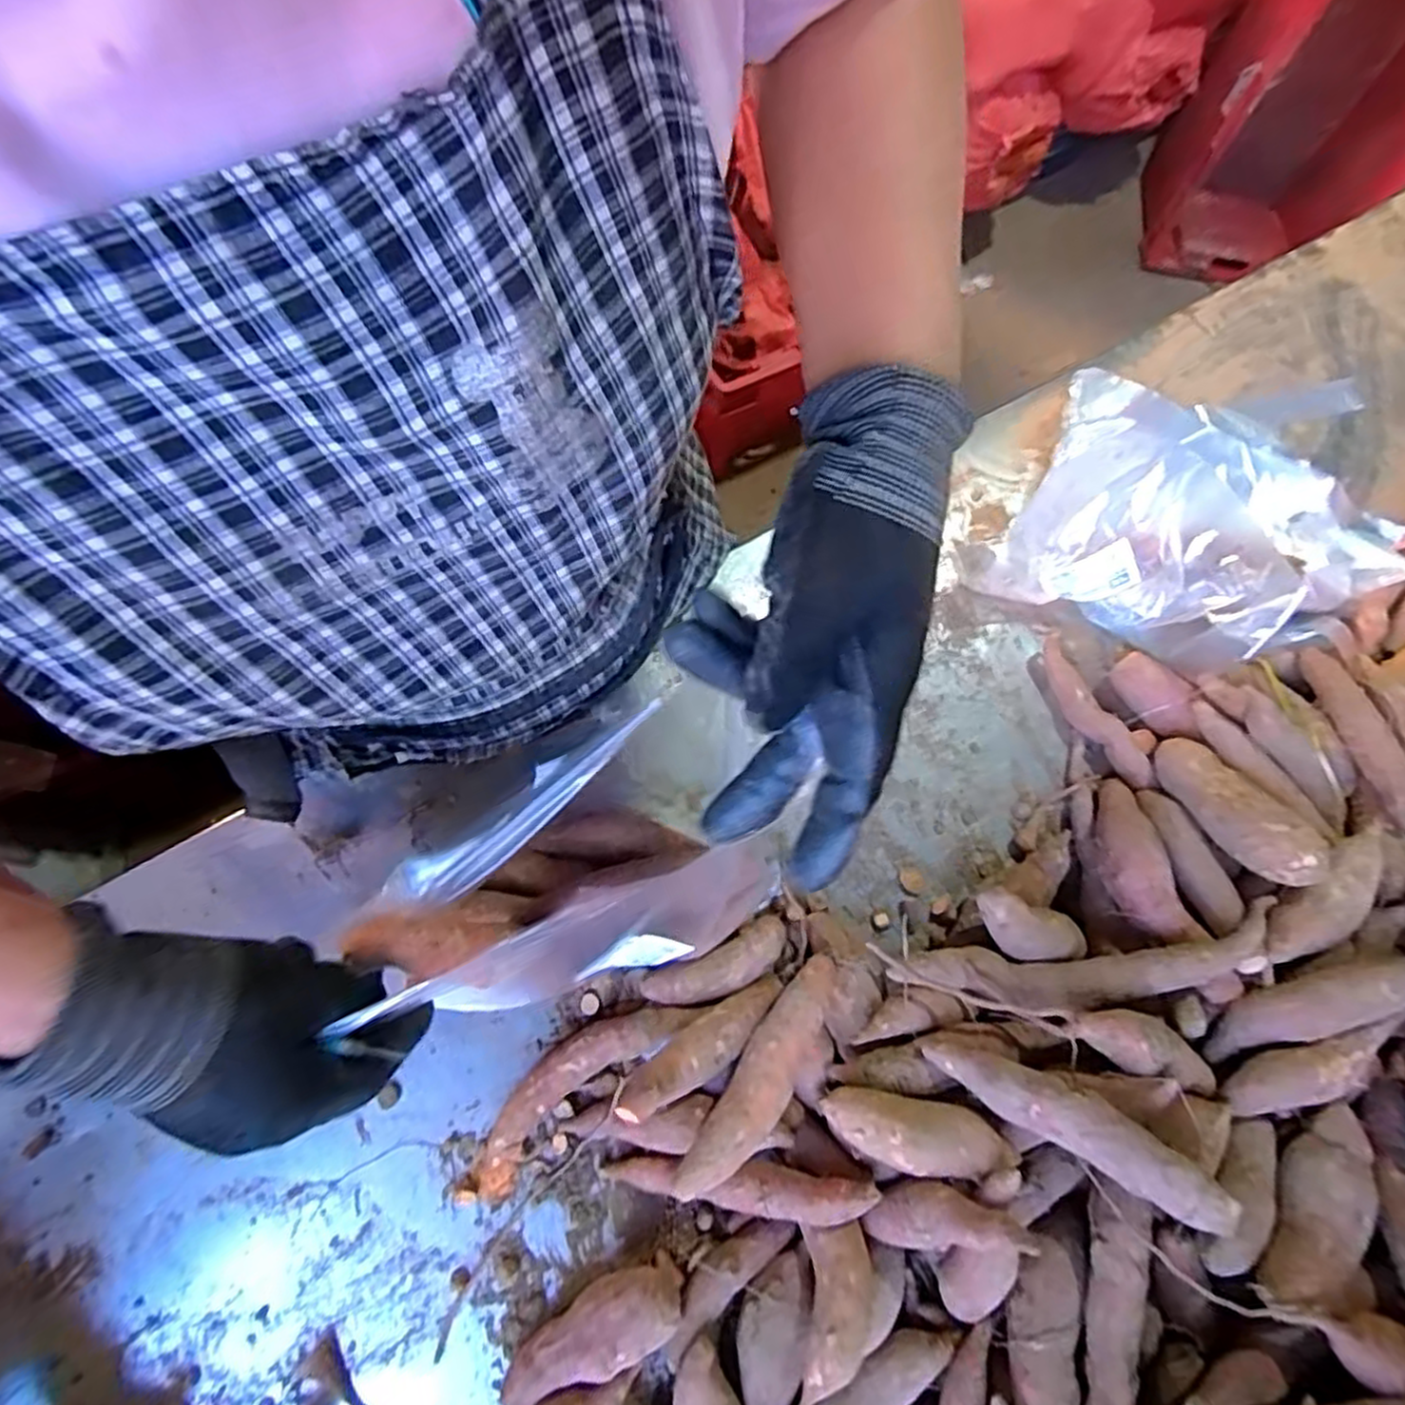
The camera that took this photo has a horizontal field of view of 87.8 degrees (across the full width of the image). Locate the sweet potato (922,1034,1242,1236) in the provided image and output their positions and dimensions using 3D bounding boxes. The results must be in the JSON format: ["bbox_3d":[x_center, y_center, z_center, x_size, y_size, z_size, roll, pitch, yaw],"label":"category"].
[{"bbox_3d":[0.186,0.211,0.367,0.146,0.028,0.028,23,68,25],"label":"sweet potato"}]

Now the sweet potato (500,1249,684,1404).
[{"bbox_3d":[-0.058,0.325,0.377,0.096,0.027,0.034,-19,74,-12],"label":"sweet potato"}]

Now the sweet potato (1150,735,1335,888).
[{"bbox_3d":[0.337,0.066,0.461,0.038,0.032,0.119,-12,36,-7],"label":"sweet potato"}]

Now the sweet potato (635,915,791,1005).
[{"bbox_3d":[0.009,0.160,0.436,0.089,0.020,0.029,-22,75,-12],"label":"sweet potato"}]

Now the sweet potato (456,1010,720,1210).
[{"bbox_3d":[-0.074,0.217,0.414,0.159,0.023,0.040,-38,79,-16],"label":"sweet potato"}]

